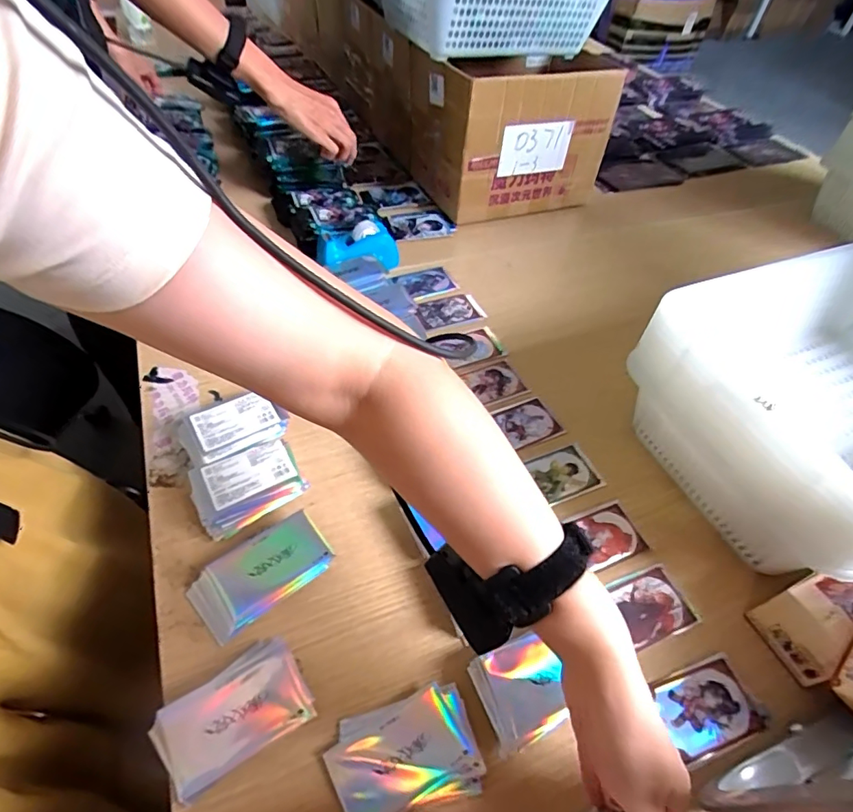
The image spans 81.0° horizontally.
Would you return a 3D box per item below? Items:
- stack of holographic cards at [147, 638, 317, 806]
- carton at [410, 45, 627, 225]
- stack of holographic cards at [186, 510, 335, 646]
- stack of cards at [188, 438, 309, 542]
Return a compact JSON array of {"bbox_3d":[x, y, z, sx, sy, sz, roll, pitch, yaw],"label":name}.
[{"bbox_3d":[-0.142,0.228,0.369,0.102,0.024,0.068,-27,58,-25],"label":"stack of holographic cards"},{"bbox_3d":[0.144,-0.470,0.865,0.295,0.217,0.208,-12,53,-15],"label":"carton"},{"bbox_3d":[-0.144,0.145,0.438,0.116,0.026,0.063,-30,59,-26],"label":"stack of holographic cards"},{"bbox_3d":[-0.175,0.078,0.490,0.098,0.026,0.074,-24,57,-23],"label":"stack of cards"}]

